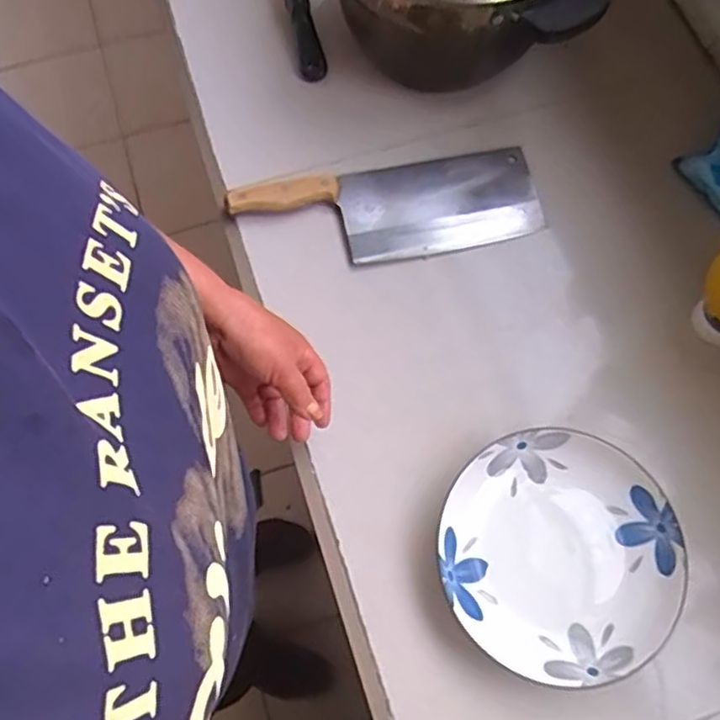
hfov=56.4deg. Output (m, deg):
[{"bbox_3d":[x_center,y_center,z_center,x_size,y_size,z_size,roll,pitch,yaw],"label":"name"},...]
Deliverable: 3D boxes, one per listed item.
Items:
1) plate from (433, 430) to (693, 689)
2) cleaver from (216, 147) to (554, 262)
[{"bbox_3d":[0.166,0.160,0.560,0.197,0.023,0.190,0,71,0],"label":"plate"},{"bbox_3d":[0.030,-0.154,0.688,0.304,0.034,0.111,-12,71,-4],"label":"cleaver"}]

